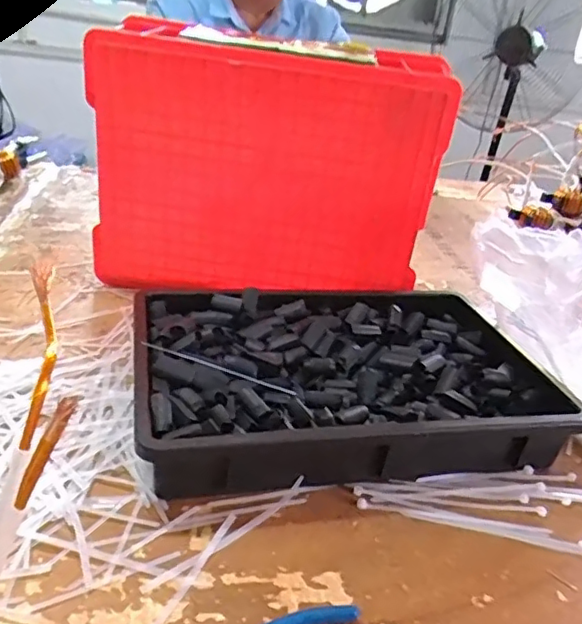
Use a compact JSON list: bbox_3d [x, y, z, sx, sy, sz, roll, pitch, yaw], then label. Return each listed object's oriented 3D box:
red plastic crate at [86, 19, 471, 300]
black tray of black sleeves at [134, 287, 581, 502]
[{"bbox_3d":[-0.029,-0.159,0.704,0.371,0.297,0.159,8,27,1],"label":"red plastic crate"},{"bbox_3d":[0.048,0.060,0.554,0.368,0.067,0.233,0,28,-15],"label":"black tray of black sleeves"}]

